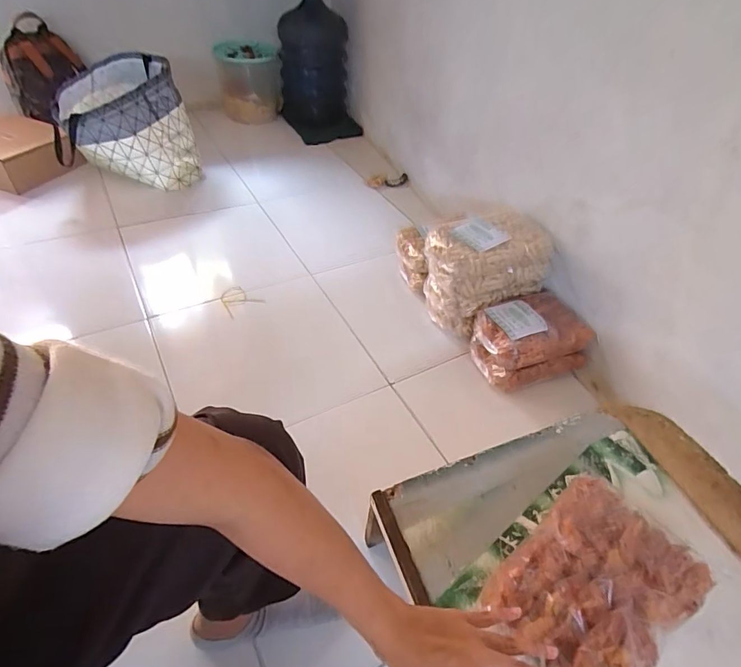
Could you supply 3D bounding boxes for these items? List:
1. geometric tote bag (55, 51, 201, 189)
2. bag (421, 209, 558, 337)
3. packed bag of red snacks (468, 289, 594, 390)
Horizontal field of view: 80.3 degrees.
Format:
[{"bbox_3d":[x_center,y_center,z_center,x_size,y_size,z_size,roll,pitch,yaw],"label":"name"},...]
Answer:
[{"bbox_3d":[-0.746,-0.629,1.344,0.363,0.281,0.291,-21,52,-25],"label":"geometric tote bag"},{"bbox_3d":[0.253,-0.140,1.009,0.250,0.205,0.162,-19,51,-24],"label":"bag"},{"bbox_3d":[0.342,0.014,0.957,0.217,0.111,0.168,-16,50,-21],"label":"packed bag of red snacks"}]

